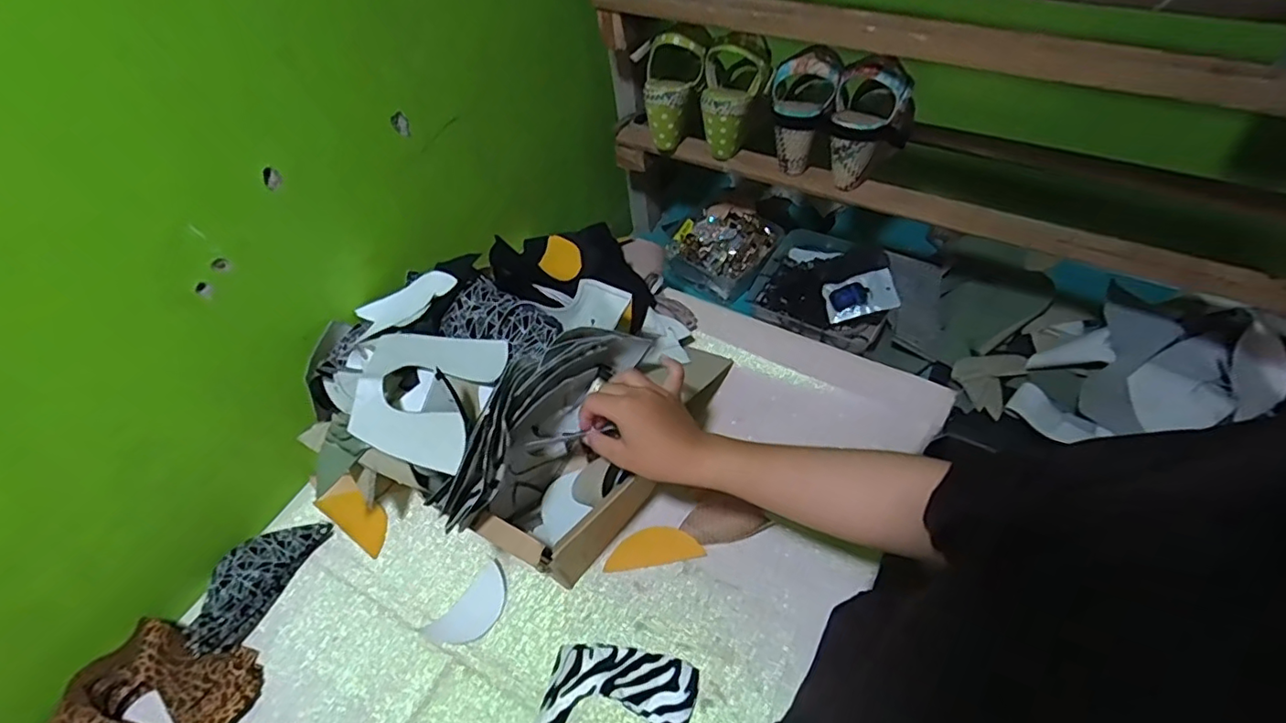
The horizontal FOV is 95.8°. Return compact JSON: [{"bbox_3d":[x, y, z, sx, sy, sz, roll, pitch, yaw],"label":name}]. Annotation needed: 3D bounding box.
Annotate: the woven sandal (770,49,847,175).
[{"bbox_3d":[0.196,-0.305,0.724,0.080,0.139,0.068,7,54,11],"label":"woven sandal"}]

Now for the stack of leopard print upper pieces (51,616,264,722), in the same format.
[{"bbox_3d":[-0.461,0.328,0.537,0.136,0.054,0.164,24,59,21],"label":"stack of leopard print upper pieces"}]

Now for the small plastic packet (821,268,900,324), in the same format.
[{"bbox_3d":[0.323,-0.099,0.864,0.097,0.012,0.067,-16,66,17],"label":"small plastic packet"}]

